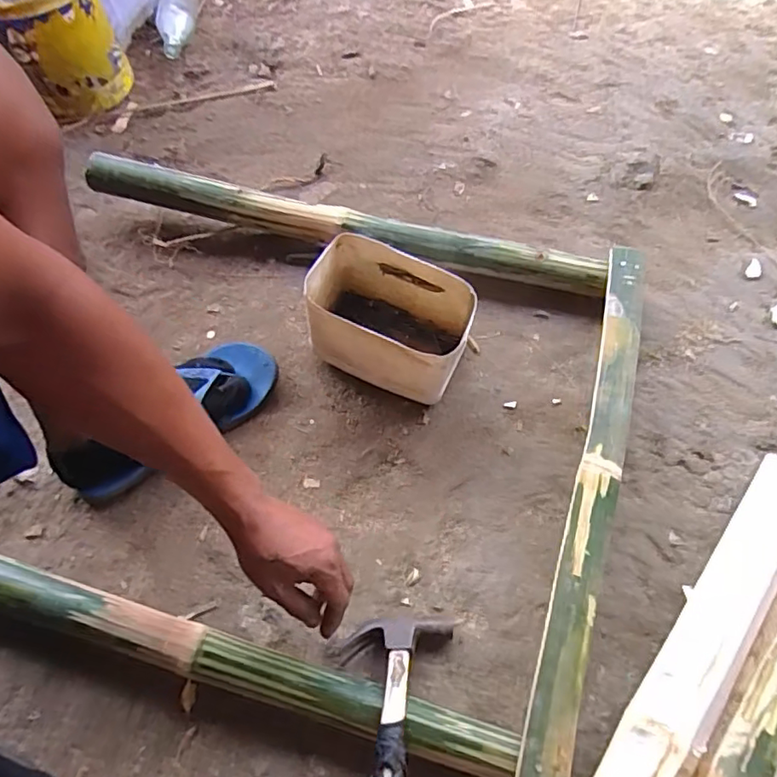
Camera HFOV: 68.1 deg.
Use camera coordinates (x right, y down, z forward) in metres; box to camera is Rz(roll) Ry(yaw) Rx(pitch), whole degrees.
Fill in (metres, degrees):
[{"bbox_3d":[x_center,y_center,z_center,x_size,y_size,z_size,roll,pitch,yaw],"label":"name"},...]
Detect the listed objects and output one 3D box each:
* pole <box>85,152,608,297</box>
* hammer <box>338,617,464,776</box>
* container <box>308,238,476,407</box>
[{"bbox_3d":[-0.066,-0.222,0.755,0.705,0.042,0.053,12,66,10],"label":"pole"},{"bbox_3d":[0.001,0.302,0.479,0.101,0.026,0.251,3,30,3],"label":"hammer"},{"bbox_3d":[0.007,-0.072,0.674,0.175,0.129,0.123,18,65,10],"label":"container"}]

